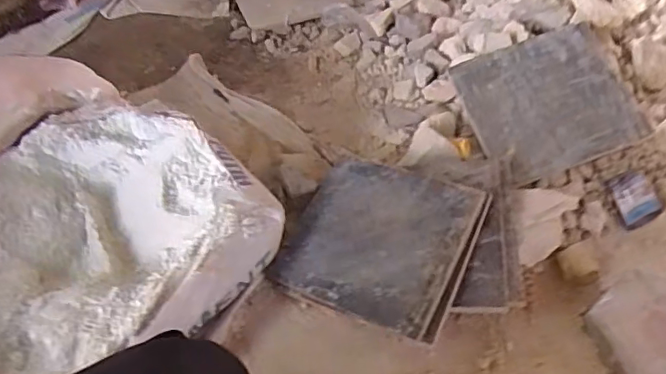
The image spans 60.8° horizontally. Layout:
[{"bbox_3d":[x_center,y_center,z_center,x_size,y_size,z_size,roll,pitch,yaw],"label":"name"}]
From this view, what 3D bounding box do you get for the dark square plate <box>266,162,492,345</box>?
[{"bbox_3d":[0.068,0.078,0.858,0.263,0.020,0.245,16,62,26],"label":"dark square plate"}]

